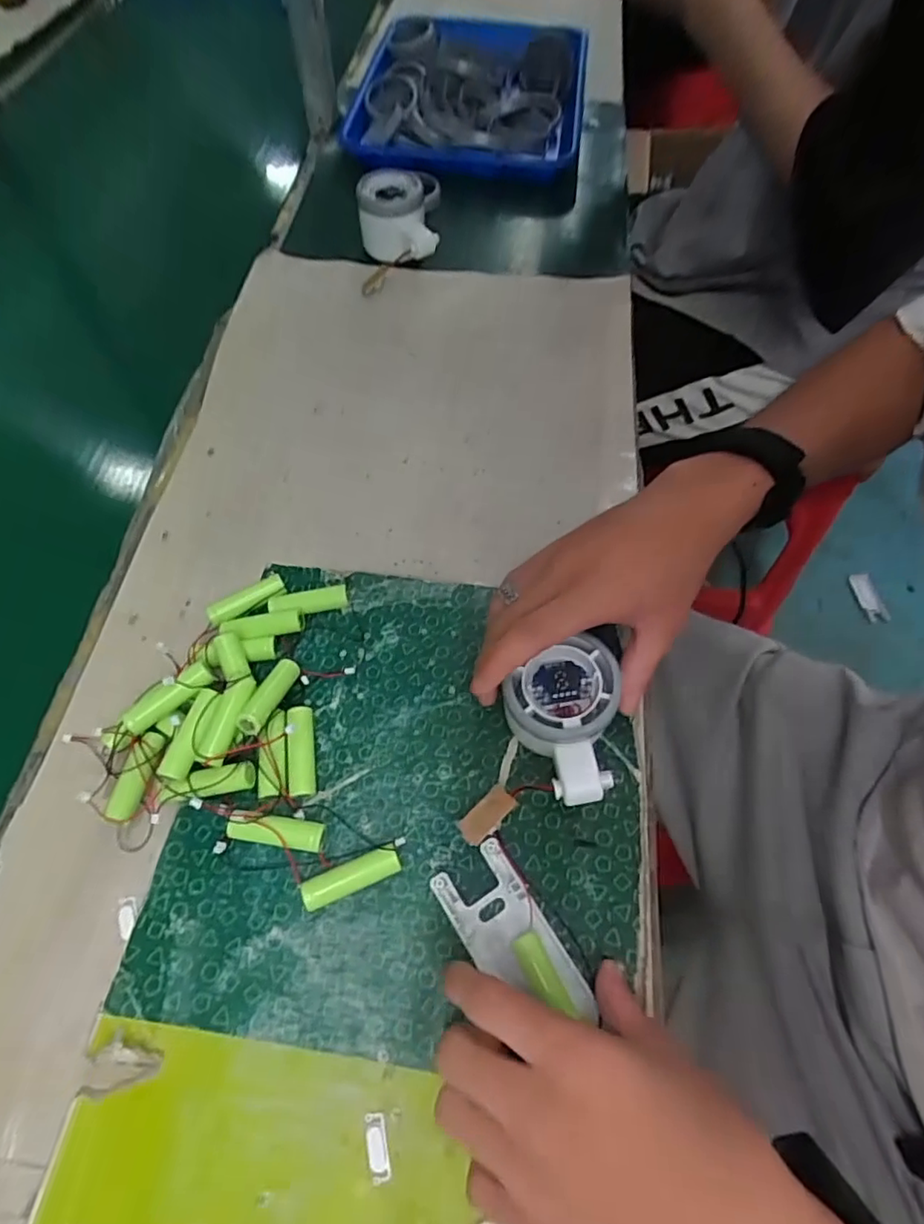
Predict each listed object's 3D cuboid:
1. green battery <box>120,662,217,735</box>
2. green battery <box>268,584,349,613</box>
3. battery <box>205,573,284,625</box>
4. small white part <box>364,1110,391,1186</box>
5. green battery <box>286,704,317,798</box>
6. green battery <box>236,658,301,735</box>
[{"bbox_3d":[-0.157,0.046,0.318,0.051,0.012,0.012,-34,67,-17],"label":"green battery"},{"bbox_3d":[-0.095,-0.006,0.371,0.048,0.014,0.014,-8,62,-4],"label":"green battery"},{"bbox_3d":[-0.134,-0.006,0.372,0.049,0.015,0.013,-31,66,-16],"label":"battery"},{"bbox_3d":[-0.036,0.226,0.252,0.008,0.004,0.023,-12,62,-7],"label":"small white part"},{"bbox_3d":[-0.088,0.077,0.327,0.013,0.015,0.048,-8,62,-5],"label":"green battery"},{"bbox_3d":[-0.106,0.045,0.330,0.012,0.012,0.050,16,41,8],"label":"green battery"}]

